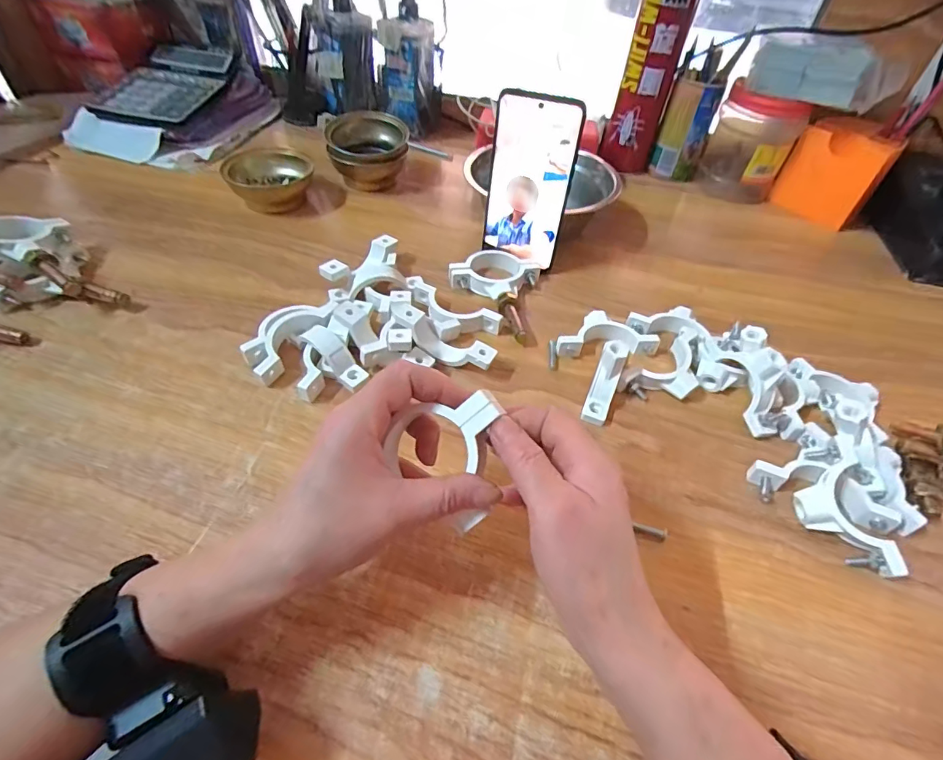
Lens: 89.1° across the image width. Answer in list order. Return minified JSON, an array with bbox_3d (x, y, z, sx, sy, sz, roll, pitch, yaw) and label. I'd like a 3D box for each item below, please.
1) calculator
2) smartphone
[{"bbox_3d":[-0.417,-0.411,0.662,0.136,0.034,0.176,11,49,5],"label":"calculator"},{"bbox_3d":[0.055,-0.182,0.448,0.074,0.146,0.006,14,43,7],"label":"smartphone"}]

